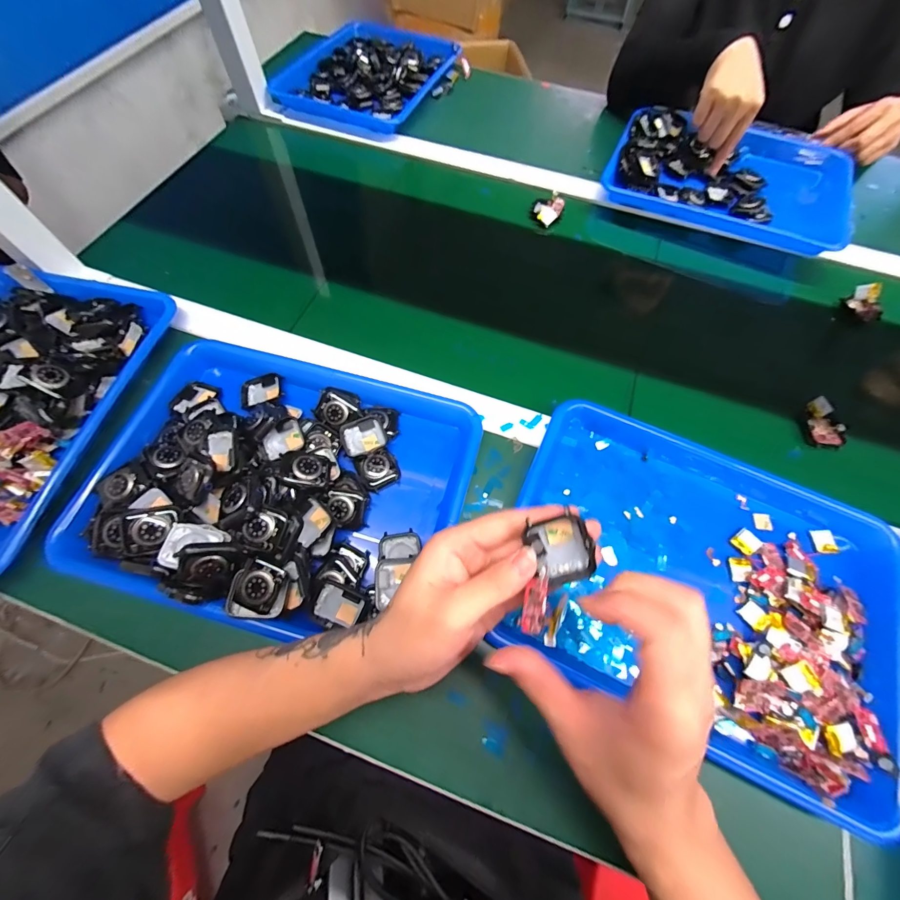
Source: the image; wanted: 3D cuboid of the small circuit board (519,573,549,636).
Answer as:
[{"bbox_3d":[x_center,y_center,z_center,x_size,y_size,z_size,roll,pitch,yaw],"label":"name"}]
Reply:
[{"bbox_3d":[0.050,0.091,0.222,0.014,0.005,0.033,15,80,5],"label":"small circuit board"}]

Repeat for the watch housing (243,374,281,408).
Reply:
[{"bbox_3d":[-0.204,-0.065,0.412,0.042,0.011,0.032,-10,67,-6],"label":"watch housing"}]

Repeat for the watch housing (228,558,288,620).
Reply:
[{"bbox_3d":[-0.153,0.112,0.302,0.039,0.012,0.041,12,67,4],"label":"watch housing"}]

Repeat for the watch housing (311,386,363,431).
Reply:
[{"bbox_3d":[-0.116,-0.043,0.391,0.046,0.015,0.040,23,68,8],"label":"watch housing"}]

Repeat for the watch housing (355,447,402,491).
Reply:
[{"bbox_3d":[-0.070,0.020,0.376,0.036,0.019,0.037,-30,70,-14],"label":"watch housing"}]

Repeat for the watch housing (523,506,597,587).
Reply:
[{"bbox_3d":[0.068,0.059,0.229,0.033,0.010,0.042,-27,99,3],"label":"watch housing"}]

